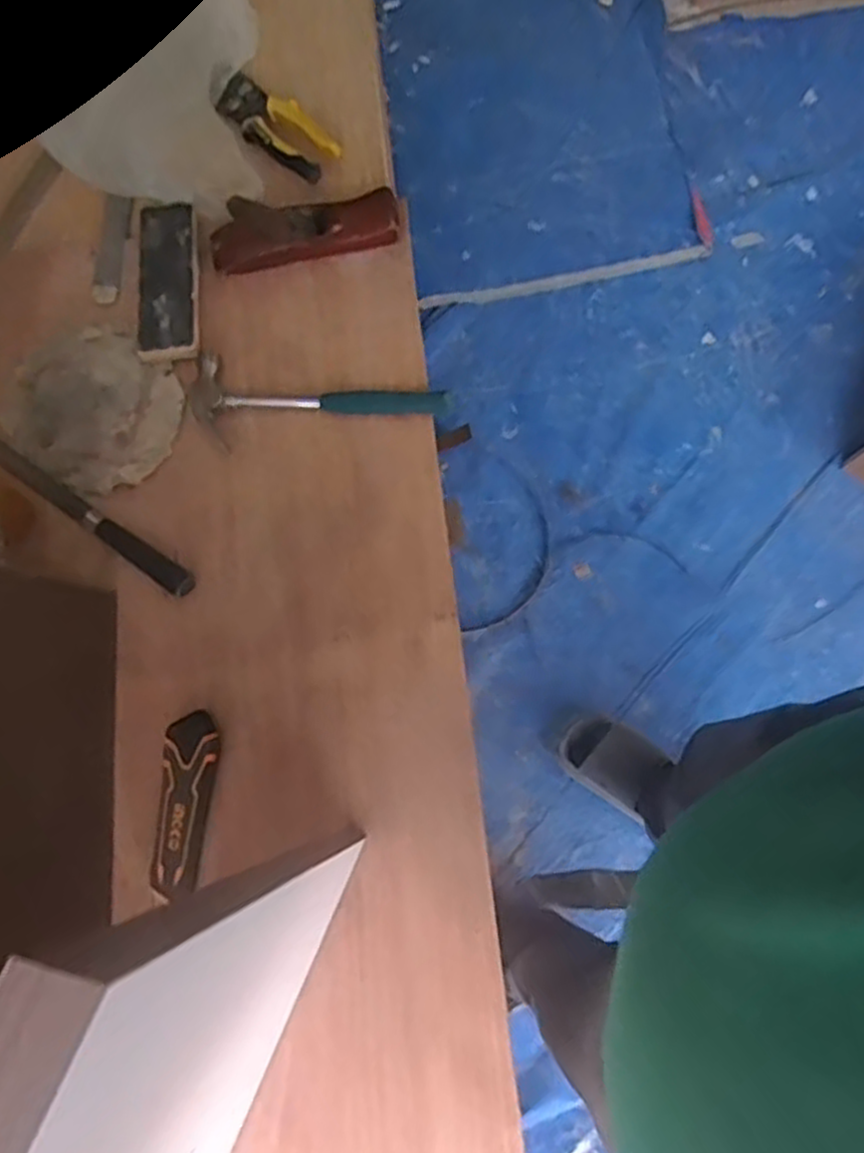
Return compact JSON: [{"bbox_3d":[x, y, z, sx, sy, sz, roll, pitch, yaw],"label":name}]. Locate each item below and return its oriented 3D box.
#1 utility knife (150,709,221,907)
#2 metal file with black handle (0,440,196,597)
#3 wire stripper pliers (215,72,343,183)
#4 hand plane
[{"bbox_3d":[-0.216,0.199,0.667,0.042,0.026,0.155,5,74,3],"label":"utility knife"},{"bbox_3d":[-0.359,-0.077,0.749,0.318,0.010,0.023,34,79,10],"label":"metal file with black handle"},{"bbox_3d":[-0.167,-0.488,0.829,0.161,0.022,0.054,39,78,11],"label":"wire stripper pliers"},{"bbox_3d":[-0.129,-0.350,0.773,0.188,0.043,0.059,-12,74,-2],"label":"hand plane"}]

